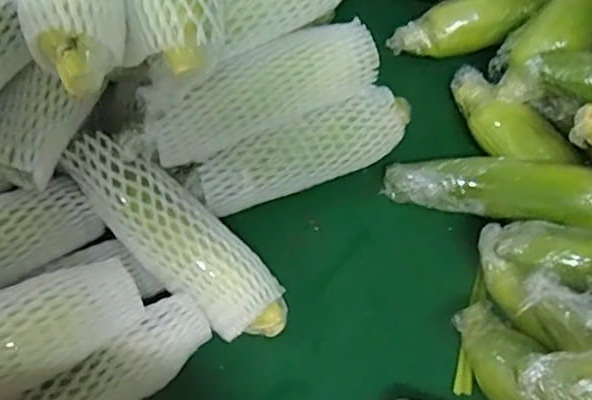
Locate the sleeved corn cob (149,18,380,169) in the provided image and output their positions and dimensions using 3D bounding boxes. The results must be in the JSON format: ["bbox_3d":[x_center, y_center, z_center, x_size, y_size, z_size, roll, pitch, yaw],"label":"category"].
[{"bbox_3d":[-0.027,-0.098,0.511,0.204,0.056,0.054,-23,65,-15],"label":"sleeved corn cob"}]

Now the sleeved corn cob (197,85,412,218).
[{"bbox_3d":[0.014,-0.042,0.545,0.204,0.051,0.052,-25,66,-16],"label":"sleeved corn cob"}]

